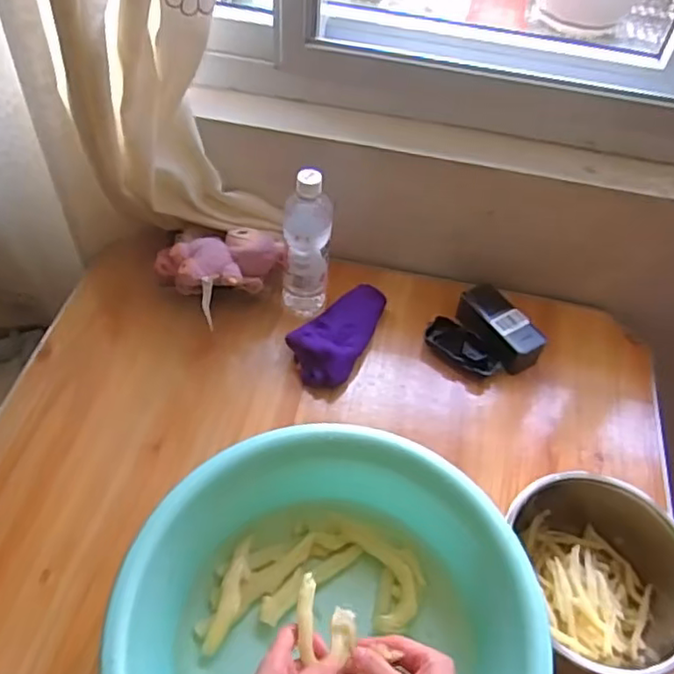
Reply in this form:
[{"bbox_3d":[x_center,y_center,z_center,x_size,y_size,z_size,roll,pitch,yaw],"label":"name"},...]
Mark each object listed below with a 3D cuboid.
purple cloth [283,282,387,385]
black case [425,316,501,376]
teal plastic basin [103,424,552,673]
[{"bbox_3d":[0.003,-0.009,0.864,0.091,0.048,0.174,27,55,16],"label":"purple cloth"},{"bbox_3d":[0.175,0.016,0.873,0.113,0.026,0.047,35,58,20],"label":"black case"},{"bbox_3d":[-0.008,0.286,0.585,0.350,0.136,0.338,2,52,-3],"label":"teal plastic basin"}]

